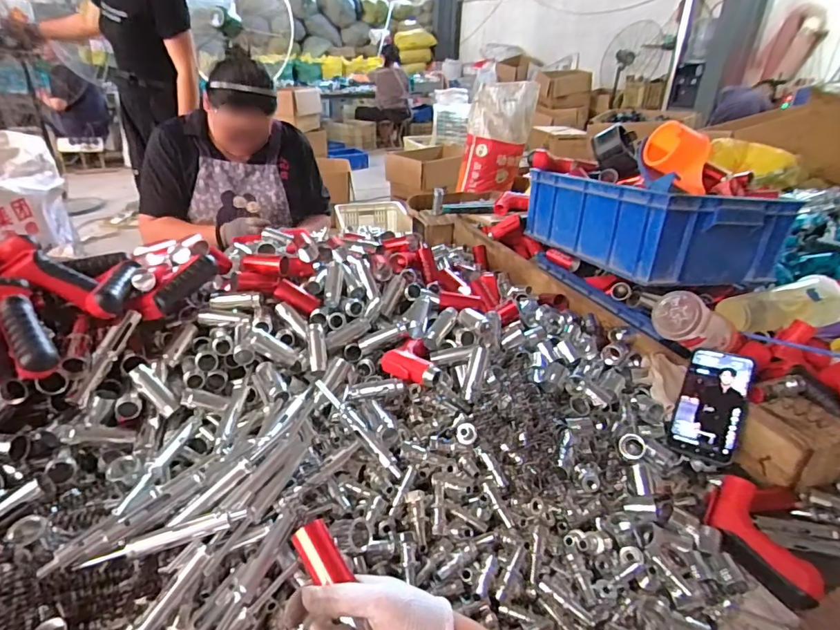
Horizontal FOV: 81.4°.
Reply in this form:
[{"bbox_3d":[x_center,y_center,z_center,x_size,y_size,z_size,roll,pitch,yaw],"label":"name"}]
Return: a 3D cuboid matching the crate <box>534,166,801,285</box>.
[{"bbox_3d":[0.407,-0.193,0.926,0.238,0.153,0.397,-9,31,-19],"label":"crate"}]

